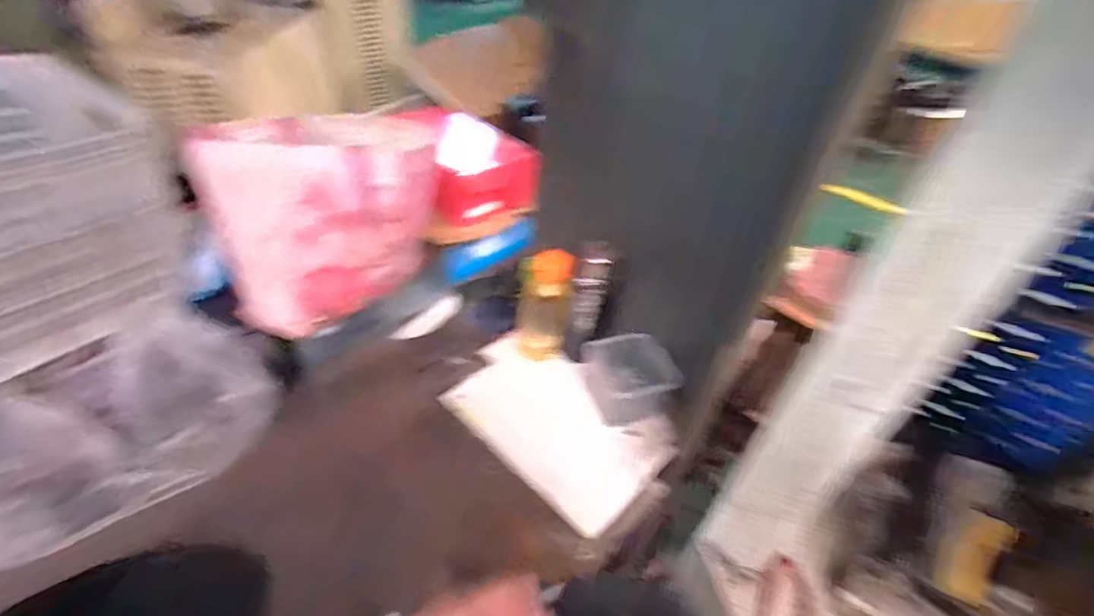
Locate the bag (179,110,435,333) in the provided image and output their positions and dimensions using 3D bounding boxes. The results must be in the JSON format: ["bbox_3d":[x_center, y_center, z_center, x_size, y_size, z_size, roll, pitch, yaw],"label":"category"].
[{"bbox_3d":[-0.349,-0.160,0.818,0.243,0.242,0.326,35,50,27],"label":"bag"}]

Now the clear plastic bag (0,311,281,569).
[{"bbox_3d":[-0.615,0.158,0.714,0.279,0.107,0.379,30,47,23],"label":"clear plastic bag"}]

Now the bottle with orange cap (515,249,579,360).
[{"bbox_3d":[-0.005,-0.003,0.858,0.084,0.205,0.086,5,43,-2],"label":"bottle with orange cap"}]

